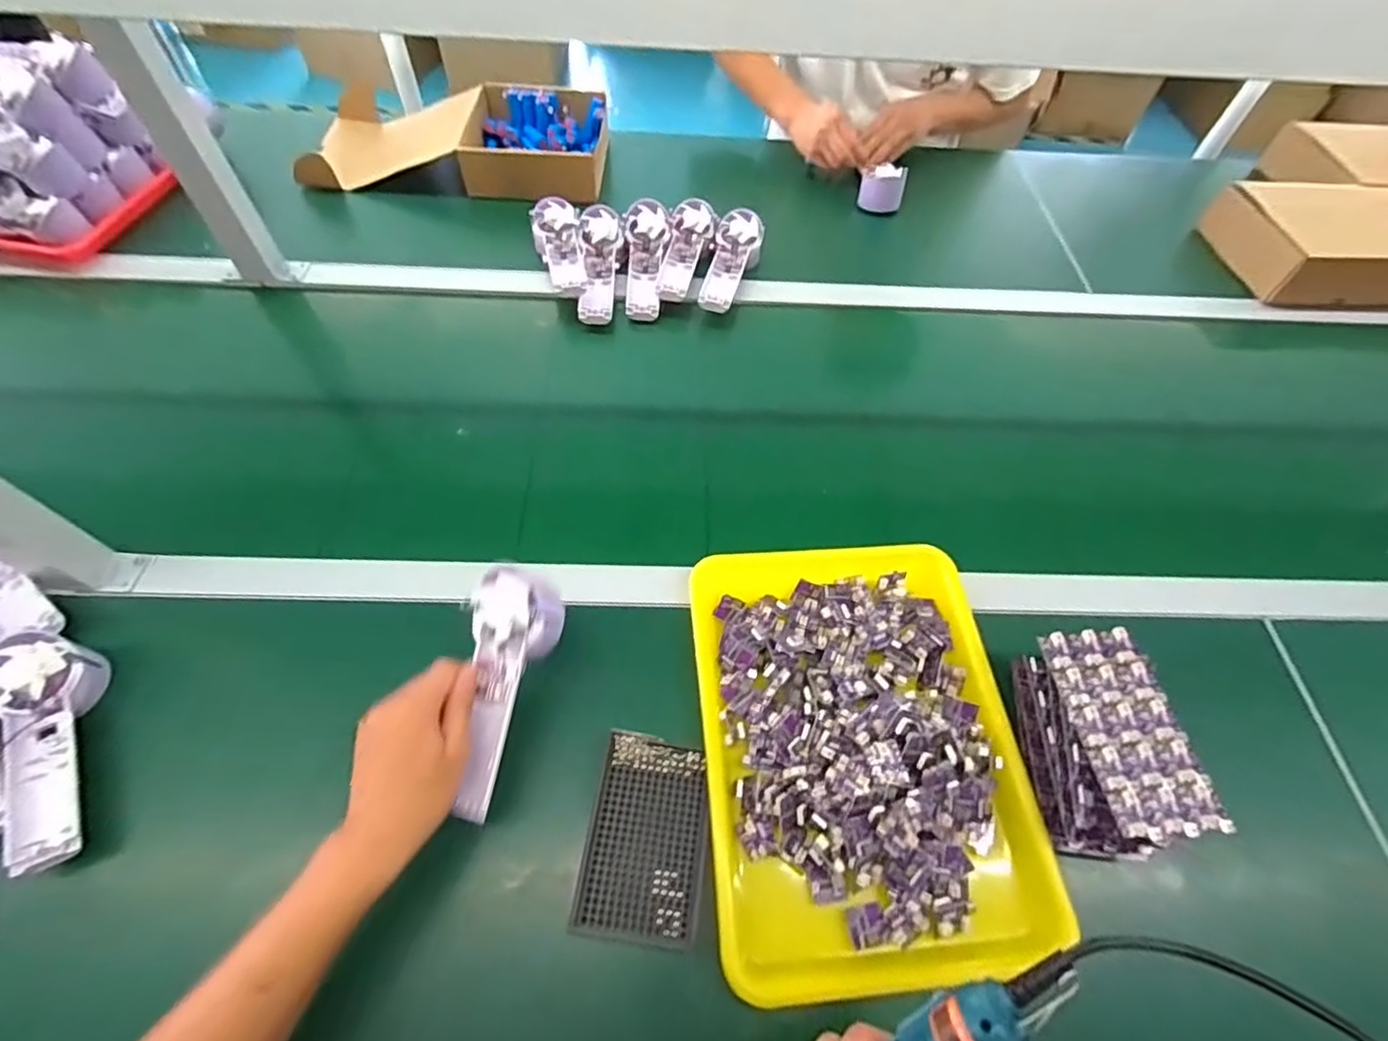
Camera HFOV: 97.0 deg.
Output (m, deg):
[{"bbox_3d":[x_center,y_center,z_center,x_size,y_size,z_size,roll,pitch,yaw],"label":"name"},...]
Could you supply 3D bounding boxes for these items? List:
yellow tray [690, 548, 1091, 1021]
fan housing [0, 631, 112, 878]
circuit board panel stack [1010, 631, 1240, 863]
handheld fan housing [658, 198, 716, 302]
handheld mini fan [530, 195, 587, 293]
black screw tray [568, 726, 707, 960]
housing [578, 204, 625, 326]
[{"bbox_3d":[0.134,0.176,0.511,0.255,0.054,0.344,-2,58,-4],"label":"yellow tray"},{"bbox_3d":[-0.494,0.167,0.469,0.068,0.041,0.179,-28,63,-18],"label":"fan housing"},{"bbox_3d":[0.317,0.169,0.475,0.086,0.067,0.154,3,58,-1],"label":"circuit board panel stack"},{"bbox_3d":[-0.009,-0.363,0.822,0.055,0.031,0.178,9,58,3],"label":"handheld fan housing"},{"bbox_3d":[-0.178,-0.360,0.803,0.060,0.028,0.166,-8,59,-8],"label":"handheld mini fan"},{"bbox_3d":[-0.034,0.239,0.469,0.087,0.010,0.137,8,58,3],"label":"black screw tray"},{"bbox_3d":[-0.123,-0.337,0.804,0.060,0.049,0.182,-1,58,-3],"label":"housing"}]

